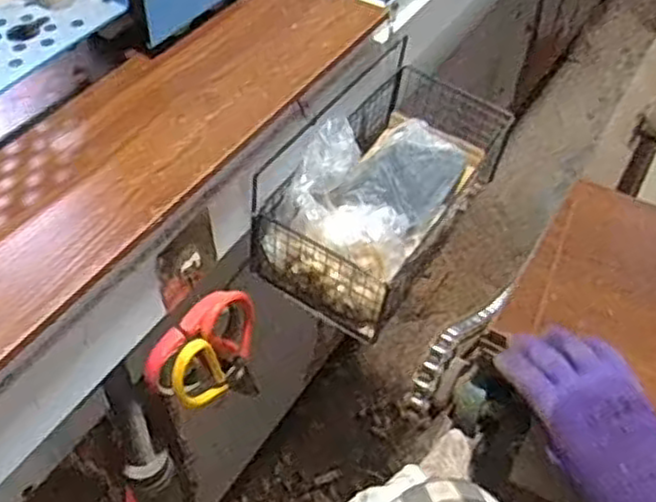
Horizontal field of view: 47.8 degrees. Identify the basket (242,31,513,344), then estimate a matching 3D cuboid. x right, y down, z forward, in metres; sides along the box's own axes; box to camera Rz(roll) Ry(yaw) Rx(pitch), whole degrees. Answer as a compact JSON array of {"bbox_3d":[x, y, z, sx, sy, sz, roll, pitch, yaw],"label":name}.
[{"bbox_3d":[0.057,-0.069,0.686,0.132,0.113,0.265,28,52,19],"label":"basket"}]

